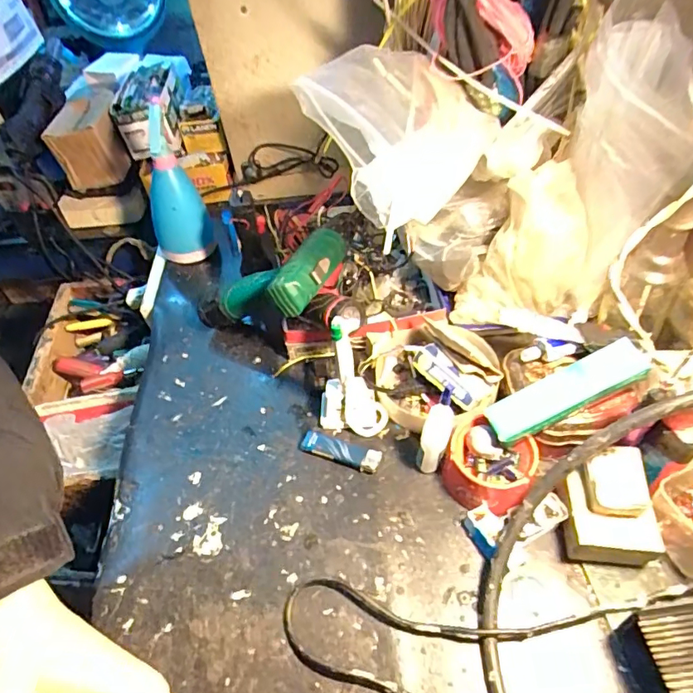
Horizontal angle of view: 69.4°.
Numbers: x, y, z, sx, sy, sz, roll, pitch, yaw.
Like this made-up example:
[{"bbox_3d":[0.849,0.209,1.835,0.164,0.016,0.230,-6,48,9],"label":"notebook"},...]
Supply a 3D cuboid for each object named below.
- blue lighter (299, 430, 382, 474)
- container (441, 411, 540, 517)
[{"bbox_3d":[-0.007,0.108,0.520,0.083,0.012,0.027,15,51,18],"label":"blue lighter"},{"bbox_3d":[0.136,0.116,0.482,0.079,0.048,0.075,-3,48,3],"label":"container"}]

